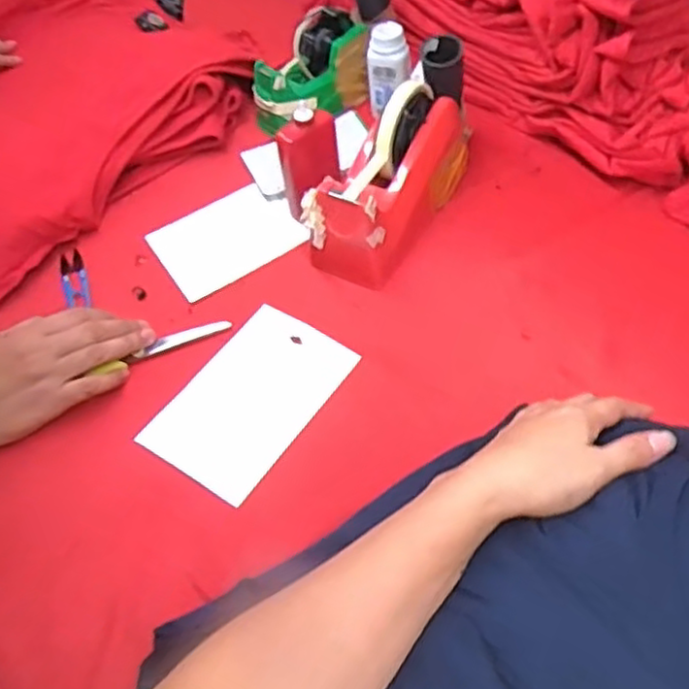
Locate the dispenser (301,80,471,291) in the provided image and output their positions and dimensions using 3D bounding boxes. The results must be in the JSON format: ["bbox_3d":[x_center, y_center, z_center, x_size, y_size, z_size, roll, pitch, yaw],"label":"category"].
[{"bbox_3d":[0.040,-0.155,0.643,0.076,0.116,0.187,27,58,22],"label":"dispenser"}]

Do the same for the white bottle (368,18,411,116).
[{"bbox_3d":[0.046,-0.289,0.734,0.039,0.080,0.032,-13,52,-7],"label":"white bottle"}]

